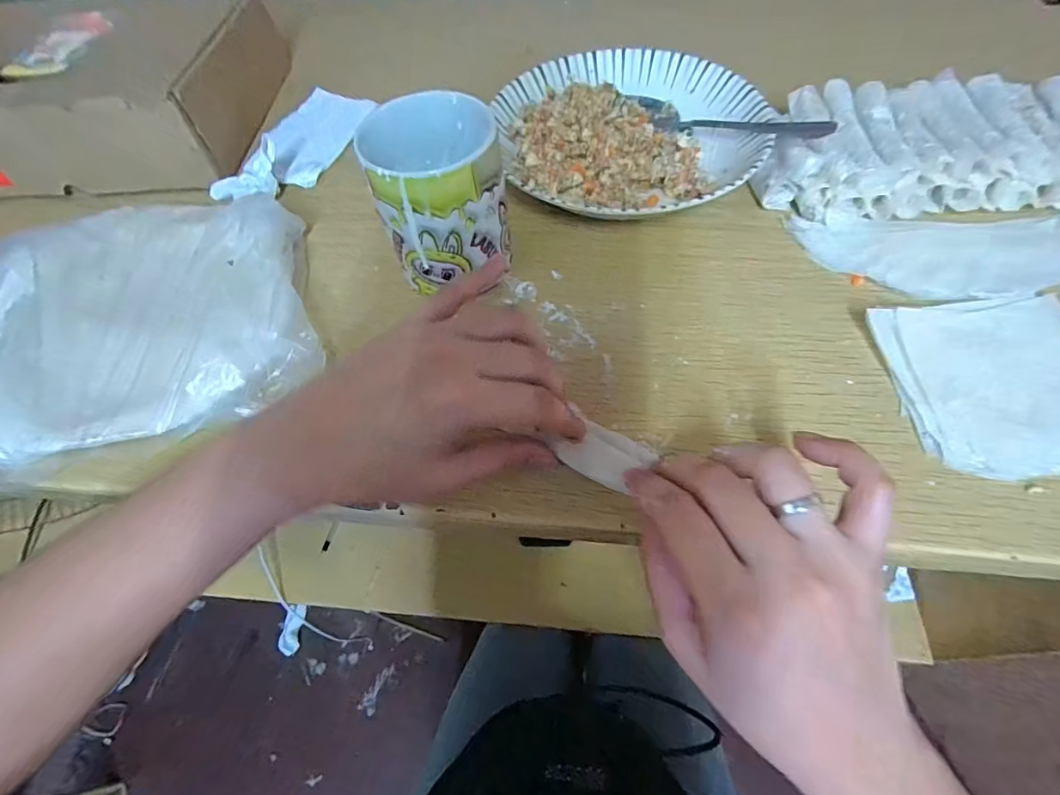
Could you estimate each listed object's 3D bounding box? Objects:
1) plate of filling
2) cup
[{"bbox_3d":[0.079,-0.208,0.371,0.196,0.048,0.211,-1,59,2],"label":"plate of filling"},{"bbox_3d":[-0.054,-0.121,0.300,0.074,0.099,0.075,-1,59,2],"label":"cup"}]

